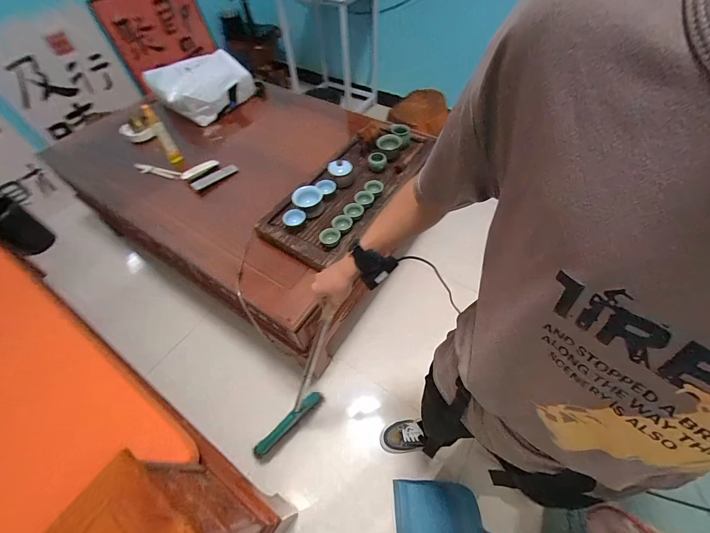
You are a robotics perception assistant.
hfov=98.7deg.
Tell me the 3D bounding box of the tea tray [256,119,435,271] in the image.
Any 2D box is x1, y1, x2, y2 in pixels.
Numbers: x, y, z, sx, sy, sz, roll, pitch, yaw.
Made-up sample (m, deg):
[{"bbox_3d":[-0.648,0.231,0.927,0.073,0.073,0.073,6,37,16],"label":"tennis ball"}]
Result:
[{"bbox_3d":[-0.004,-0.316,1.086,0.319,0.084,0.716,29,64,19],"label":"tea tray"}]

